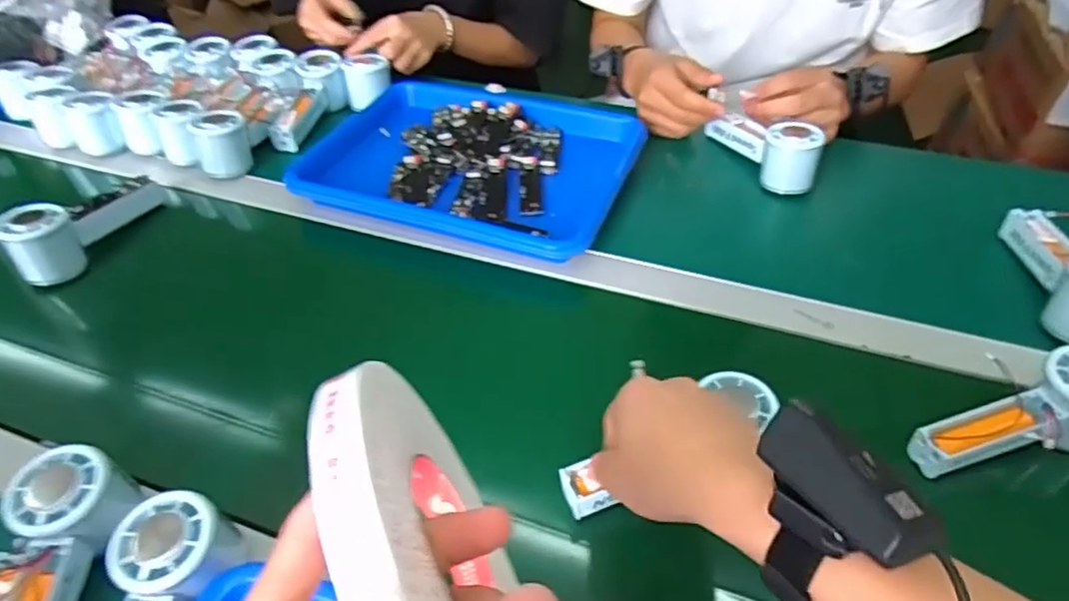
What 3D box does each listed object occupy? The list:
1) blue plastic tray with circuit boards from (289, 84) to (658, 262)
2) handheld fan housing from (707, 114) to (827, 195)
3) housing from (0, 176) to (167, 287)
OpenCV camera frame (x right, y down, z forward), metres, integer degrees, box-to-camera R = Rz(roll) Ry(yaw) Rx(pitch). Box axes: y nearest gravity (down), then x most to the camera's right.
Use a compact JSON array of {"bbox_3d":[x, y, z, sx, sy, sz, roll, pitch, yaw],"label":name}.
[{"bbox_3d":[-0.071,-0.166,0.729,0.355,0.029,0.270,16,49,17],"label":"blue plastic tray with circuit boards"},{"bbox_3d":[0.250,-0.179,0.709,0.052,0.058,0.146,-15,47,-12],"label":"handheld fan housing"},{"bbox_3d":[-0.455,-0.079,0.648,0.052,0.066,0.161,14,48,15],"label":"housing"}]

